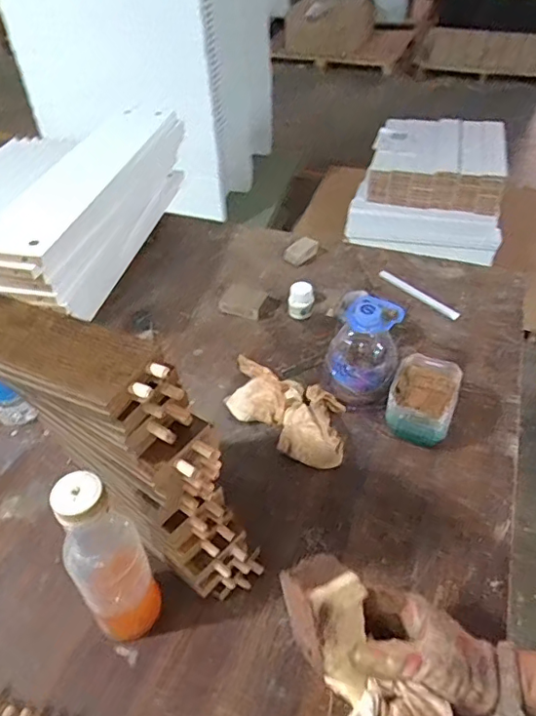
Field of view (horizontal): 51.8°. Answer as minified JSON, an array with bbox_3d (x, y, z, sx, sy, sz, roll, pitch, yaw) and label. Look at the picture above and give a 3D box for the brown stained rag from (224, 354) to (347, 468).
[{"bbox_3d":[0.018,0.062,0.731,0.208,0.046,0.106,27,49,25],"label":"brown stained rag"}]

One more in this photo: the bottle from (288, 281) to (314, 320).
[{"bbox_3d":[0.053,-0.091,0.889,0.038,0.059,0.030,6,44,6],"label":"bottle"}]

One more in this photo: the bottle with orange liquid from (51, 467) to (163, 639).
[{"bbox_3d":[-0.137,0.183,0.481,0.061,0.205,0.061,-27,48,-25],"label":"bottle with orange liquid"}]

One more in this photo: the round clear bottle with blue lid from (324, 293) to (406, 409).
[{"bbox_3d":[0.127,-0.004,0.731,0.090,0.148,0.083,0,43,0],"label":"round clear bottle with blue lid"}]

